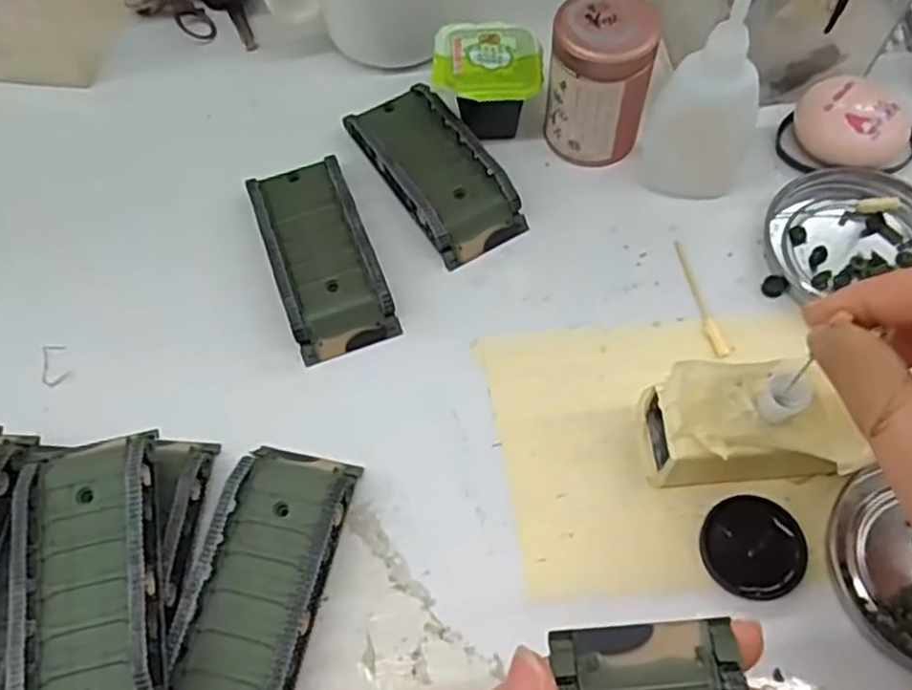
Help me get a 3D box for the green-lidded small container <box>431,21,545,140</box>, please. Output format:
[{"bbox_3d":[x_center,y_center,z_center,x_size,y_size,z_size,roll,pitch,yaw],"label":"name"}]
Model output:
[{"bbox_3d":[0.015,-0.124,0.361,0.049,0.036,0.048,2,63,3],"label":"green-lidded small container"}]

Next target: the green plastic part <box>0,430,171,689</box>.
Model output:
[{"bbox_3d":[-0.123,0.078,0.256,0.044,0.024,0.094,-11,63,-3],"label":"green plastic part"}]

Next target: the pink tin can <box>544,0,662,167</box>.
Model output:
[{"bbox_3d":[0.065,-0.118,0.342,0.043,0.063,0.042,-1,63,2],"label":"pink tin can"}]

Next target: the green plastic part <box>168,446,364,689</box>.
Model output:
[{"bbox_3d":[-0.068,0.083,0.269,0.043,0.019,0.095,11,64,8],"label":"green plastic part"}]

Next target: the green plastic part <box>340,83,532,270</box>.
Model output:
[{"bbox_3d":[-0.011,-0.083,0.351,0.046,0.019,0.096,-30,66,-12],"label":"green plastic part"}]

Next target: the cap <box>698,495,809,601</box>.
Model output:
[{"bbox_3d":[0.107,0.072,0.272,0.035,0.005,0.035,-1,63,2],"label":"cap"}]

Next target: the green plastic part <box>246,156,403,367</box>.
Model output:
[{"bbox_3d":[-0.060,-0.042,0.334,0.042,0.017,0.096,-19,64,-8],"label":"green plastic part"}]

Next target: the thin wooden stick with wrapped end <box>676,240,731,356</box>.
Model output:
[{"bbox_3d":[0.104,-0.021,0.324,0.006,0.004,0.058,-11,63,-3],"label":"thin wooden stick with wrapped end"}]

